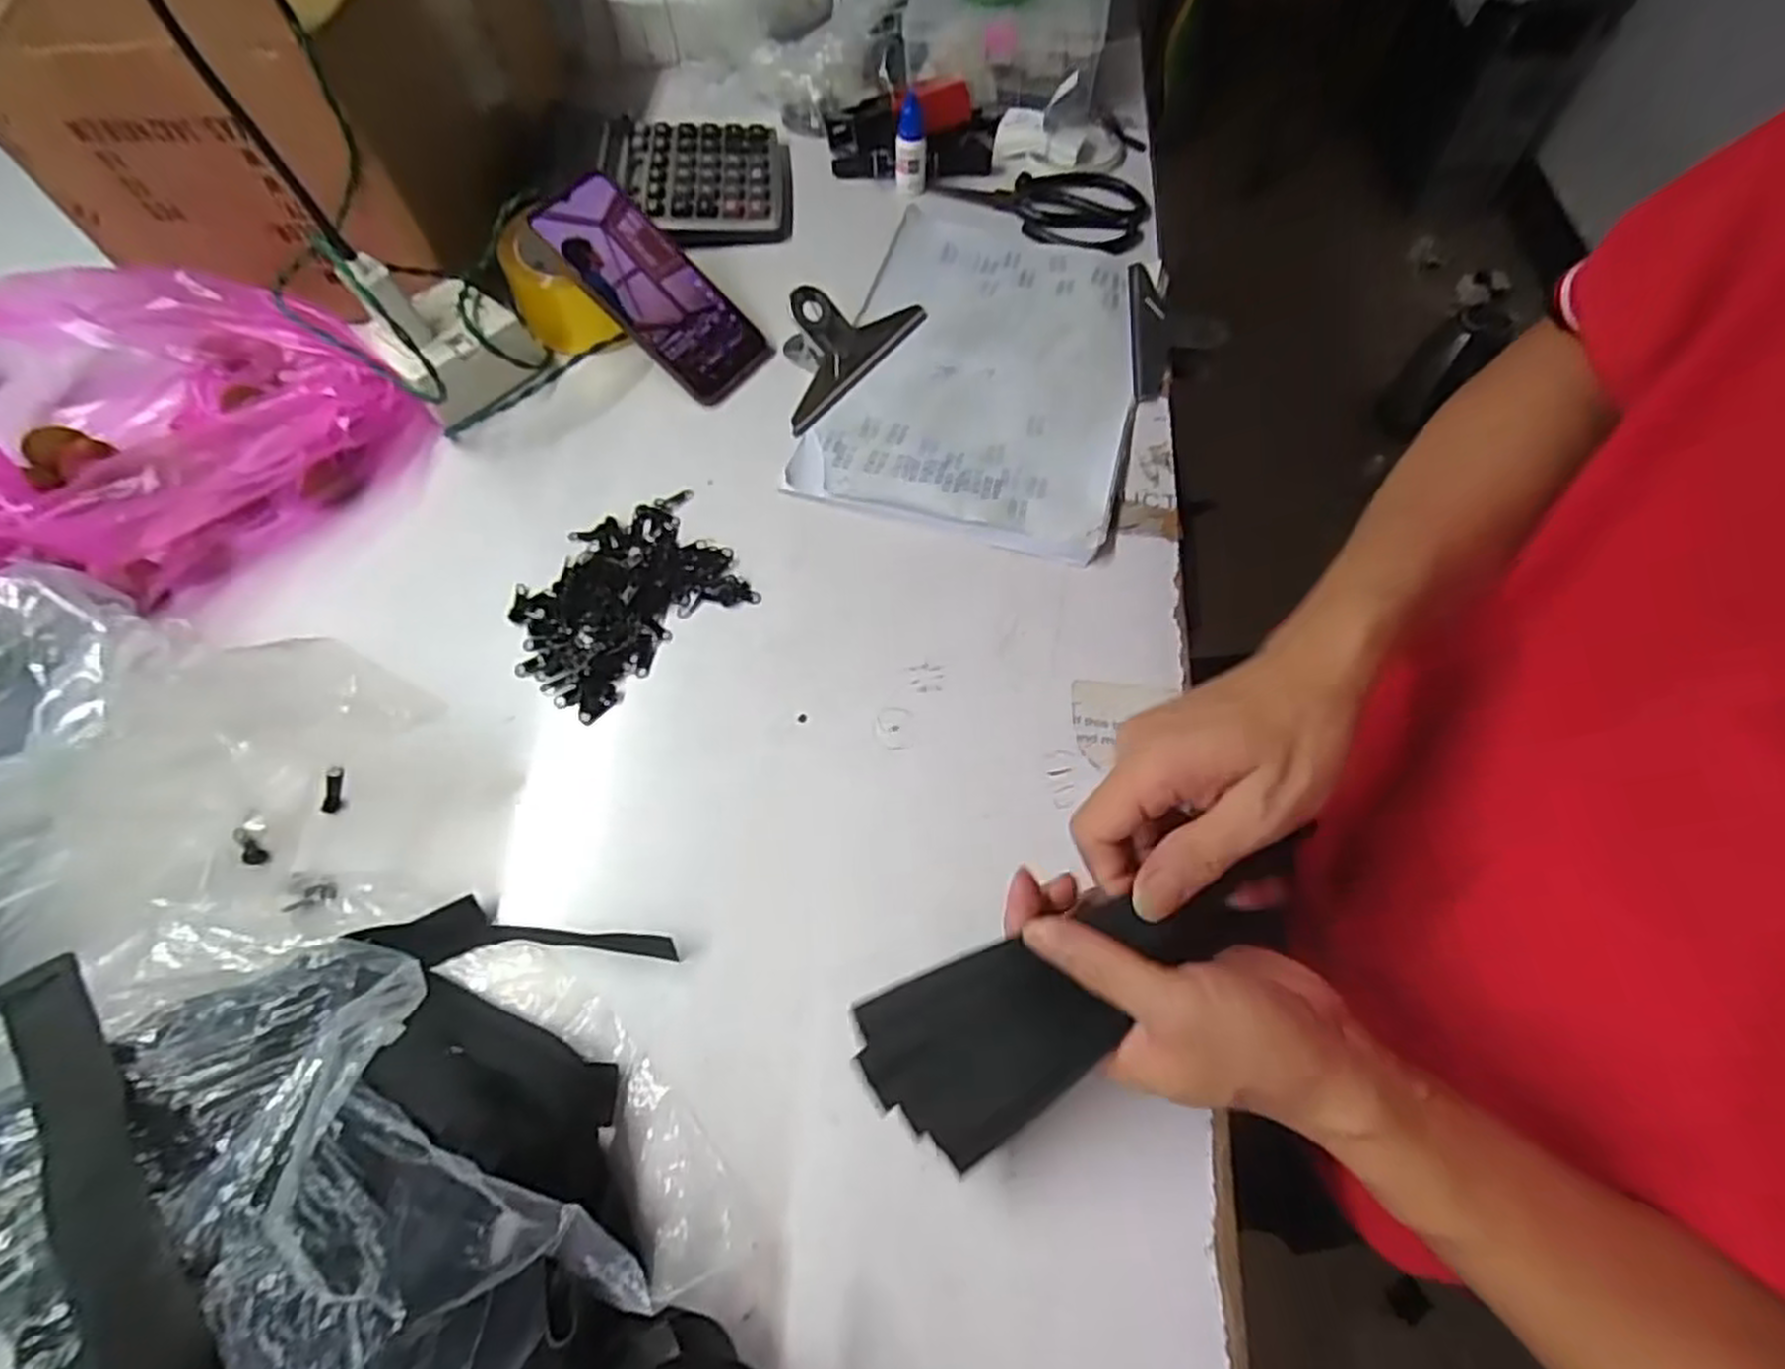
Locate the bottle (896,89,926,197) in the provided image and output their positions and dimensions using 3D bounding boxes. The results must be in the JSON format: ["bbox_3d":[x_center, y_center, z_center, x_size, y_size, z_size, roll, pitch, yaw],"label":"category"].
[{"bbox_3d":[0.015,-0.449,0.641,0.024,0.059,0.030,-5,62,0],"label":"bottle"}]

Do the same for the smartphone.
[{"bbox_3d":[-0.166,-0.278,0.545,0.165,0.011,0.074,44,68,-13],"label":"smartphone"}]

